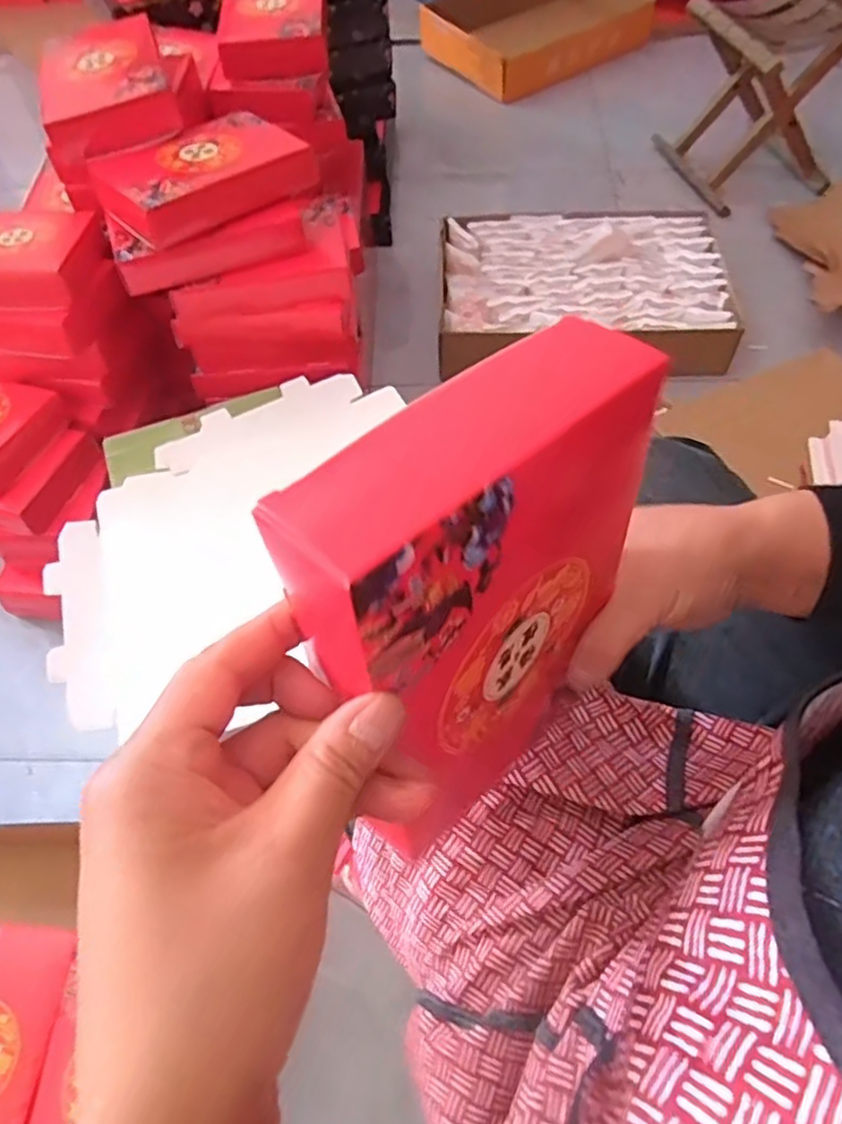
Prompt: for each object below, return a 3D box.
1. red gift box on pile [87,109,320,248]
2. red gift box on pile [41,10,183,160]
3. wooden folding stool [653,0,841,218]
[{"bbox_3d":[-0.229,-0.413,0.711,0.204,0.047,0.125,-34,63,-16],"label":"red gift box on pile"},{"bbox_3d":[-0.344,-0.522,0.728,0.127,0.042,0.207,-19,60,-8],"label":"red gift box on pile"},{"bbox_3d":[0.644,-0.890,1.289,0.238,0.275,0.298,-19,60,-8],"label":"wooden folding stool"}]

